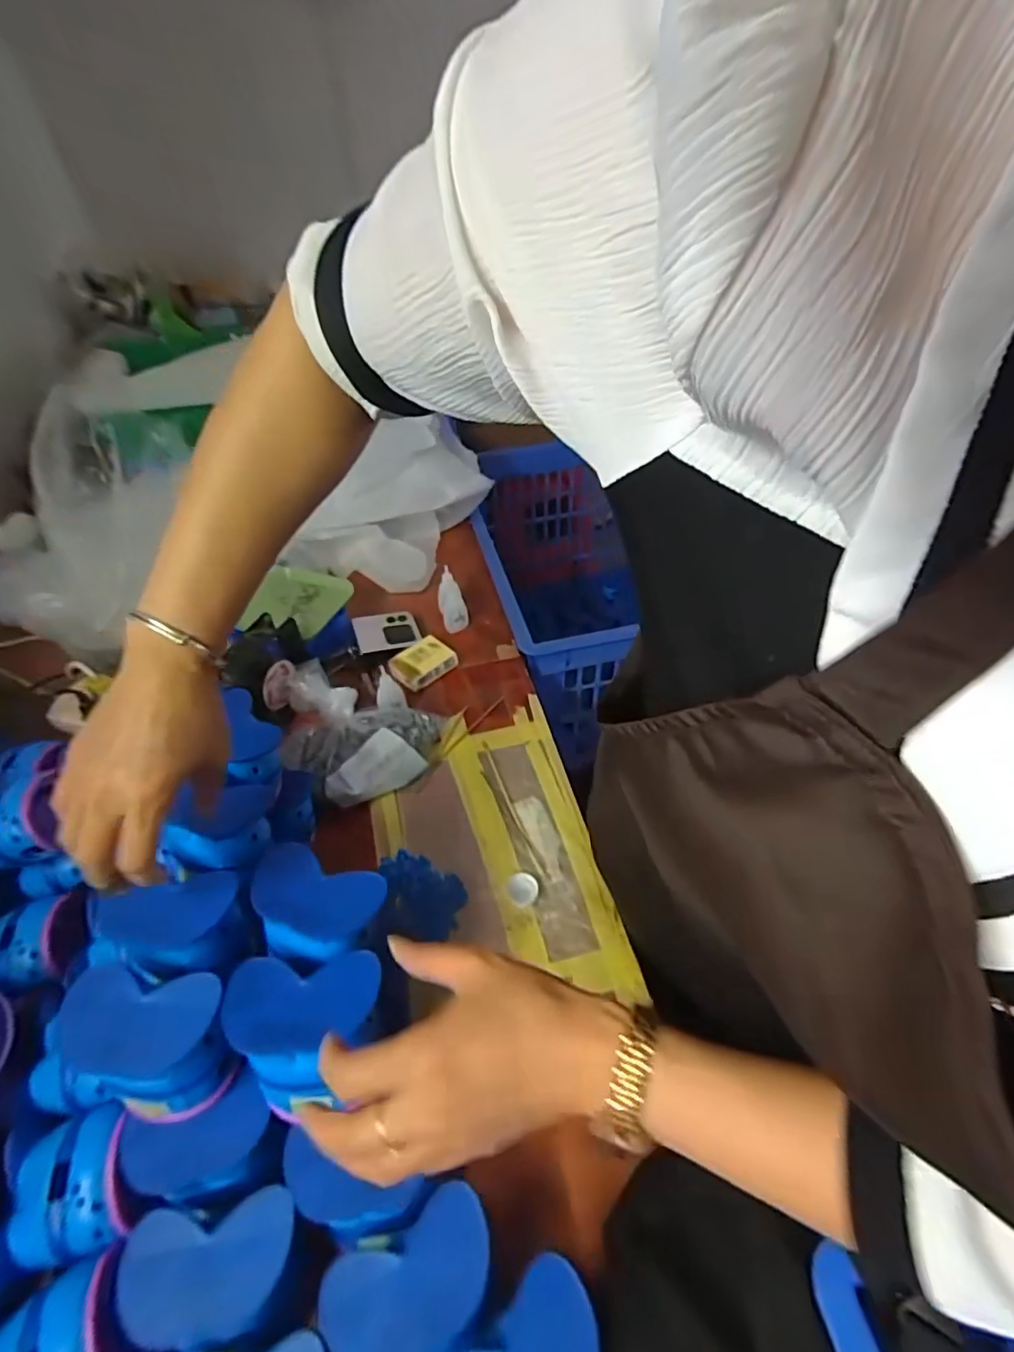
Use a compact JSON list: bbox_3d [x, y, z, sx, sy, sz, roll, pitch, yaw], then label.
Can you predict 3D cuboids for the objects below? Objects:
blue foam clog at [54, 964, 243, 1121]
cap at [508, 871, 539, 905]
[{"bbox_3d":[-0.229,0.245,0.381,0.090,0.096,0.069,2,47,6],"label":"blue foam clog"},{"bbox_3d":[0.015,0.203,0.550,0.027,0.009,0.029,-2,46,2],"label":"cap"}]

